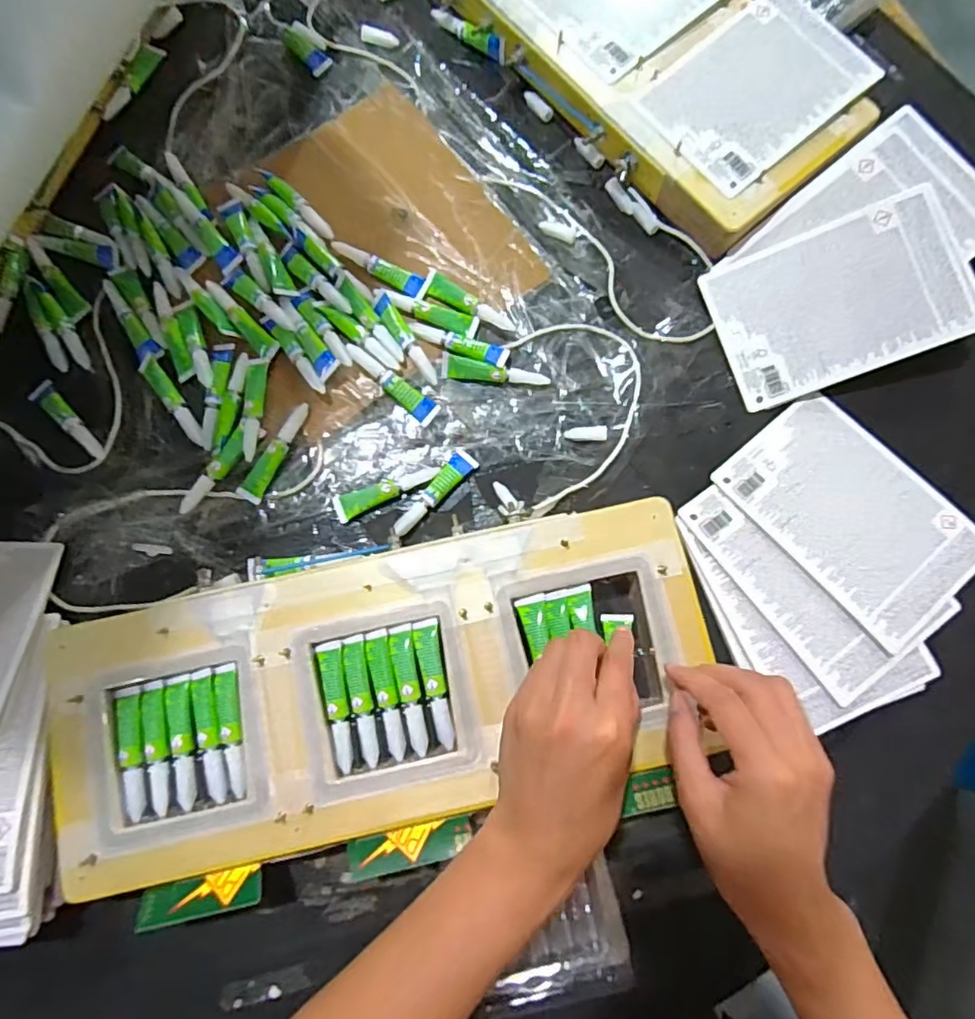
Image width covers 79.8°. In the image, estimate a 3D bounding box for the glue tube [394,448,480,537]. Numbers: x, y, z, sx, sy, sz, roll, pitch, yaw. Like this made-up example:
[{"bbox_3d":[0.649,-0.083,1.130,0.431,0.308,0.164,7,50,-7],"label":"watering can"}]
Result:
[{"bbox_3d":[-0.040,-0.012,0.432,0.019,0.014,0.079,42,83,6],"label":"glue tube"}]

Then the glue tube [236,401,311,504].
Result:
[{"bbox_3d":[-0.159,-0.043,0.436,0.017,0.011,0.082,28,82,4],"label":"glue tube"}]

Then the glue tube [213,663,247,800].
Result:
[{"bbox_3d":[-0.164,0.141,0.375,0.016,0.007,0.081,-12,81,-2],"label":"glue tube"}]

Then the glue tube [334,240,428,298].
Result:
[{"bbox_3d":[-0.087,-0.190,0.460,0.076,0.010,0.019,26,82,4],"label":"glue tube"}]

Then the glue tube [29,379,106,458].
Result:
[{"bbox_3d":[-0.321,-0.068,0.444,0.016,0.007,0.077,-42,83,-6],"label":"glue tube"}]

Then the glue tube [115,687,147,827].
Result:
[{"bbox_3d":[-0.228,0.157,0.376,0.016,0.007,0.081,-12,81,-2],"label":"glue tube"}]

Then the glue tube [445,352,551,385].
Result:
[{"bbox_3d":[0.006,-0.105,0.449,0.082,0.015,0.015,8,81,1],"label":"glue tube"}]

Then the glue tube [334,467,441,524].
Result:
[{"bbox_3d":[-0.075,-0.015,0.435,0.080,0.012,0.021,-23,82,-4],"label":"glue tube"}]

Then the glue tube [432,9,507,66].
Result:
[{"bbox_3d":[-0.015,-0.417,0.506,0.086,0.022,0.011,40,83,6],"label":"glue tube"}]

